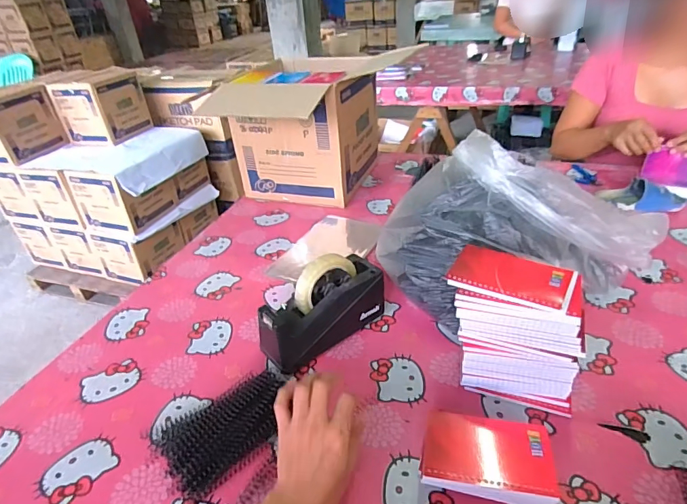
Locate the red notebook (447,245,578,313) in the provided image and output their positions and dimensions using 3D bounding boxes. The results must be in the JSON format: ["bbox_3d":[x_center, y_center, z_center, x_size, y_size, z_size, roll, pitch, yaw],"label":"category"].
[{"bbox_3d":[0.200,0.029,0.515,0.133,0.006,0.087,16,39,29],"label":"red notebook"}]

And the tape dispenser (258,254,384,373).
[{"bbox_3d":[-0.032,0.083,0.664,0.204,0.127,0.069,-26,39,-29],"label":"tape dispenser"}]

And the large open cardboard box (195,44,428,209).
[{"bbox_3d":[-0.088,-0.299,1.132,0.296,0.288,0.287,9,36,20],"label":"large open cardboard box"}]

